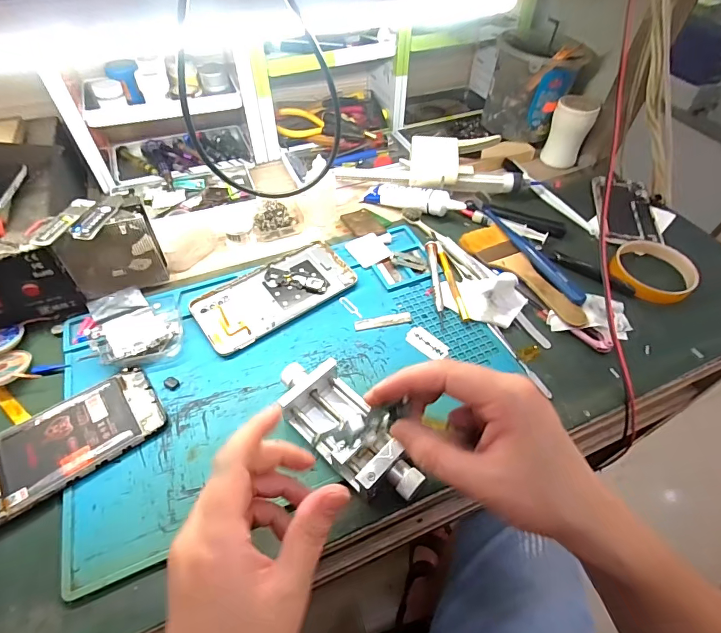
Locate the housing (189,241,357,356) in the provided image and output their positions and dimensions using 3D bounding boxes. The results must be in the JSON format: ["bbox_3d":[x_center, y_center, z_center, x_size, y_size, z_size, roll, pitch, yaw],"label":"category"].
[{"bbox_3d":[-0.088,-0.026,0.423,0.160,0.007,0.076,-31,60,-23],"label":"housing"}]

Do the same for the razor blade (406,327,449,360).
[{"bbox_3d":[0.065,0.024,0.391,0.041,0.004,0.025,39,61,24],"label":"razor blade"}]

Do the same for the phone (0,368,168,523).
[{"bbox_3d":[-0.240,0.102,0.317,0.157,0.010,0.073,-32,60,-24],"label":"phone"}]

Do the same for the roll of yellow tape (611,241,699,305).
[{"bbox_3d":[0.322,-0.050,0.450,0.090,0.016,0.081,-36,62,-26],"label":"roll of yellow tape"}]

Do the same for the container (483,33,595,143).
[{"bbox_3d":[0.249,-0.330,0.597,0.112,0.135,0.095,34,58,21],"label":"container"}]

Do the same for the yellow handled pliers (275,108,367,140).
[{"bbox_3d":[-0.057,-0.284,0.611,0.127,0.030,0.047,6,53,2],"label":"yellow handled pliers"}]

